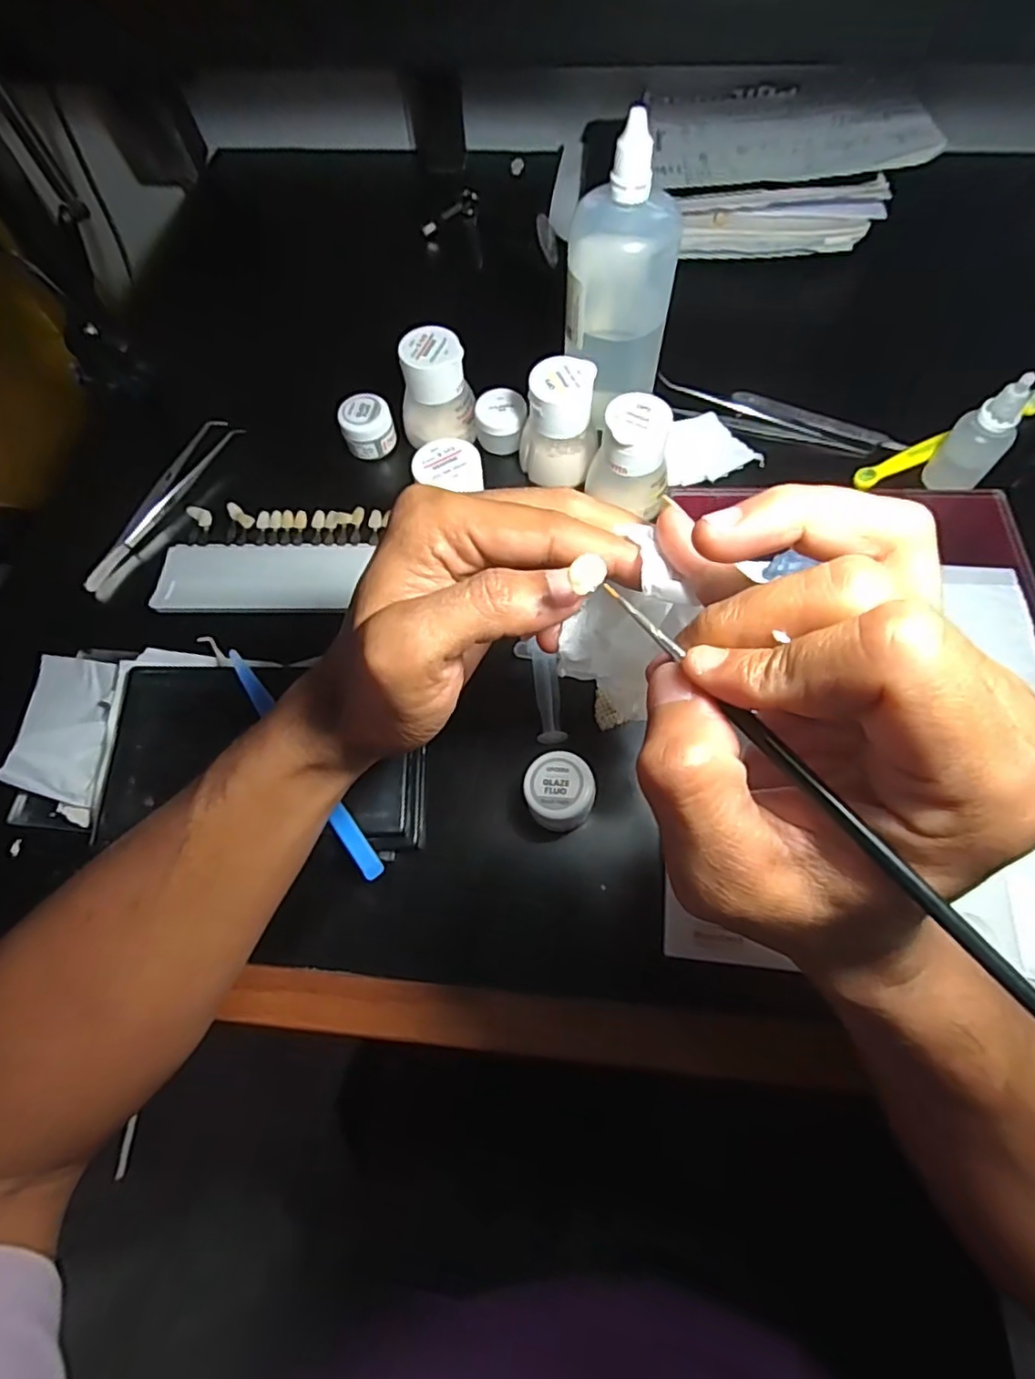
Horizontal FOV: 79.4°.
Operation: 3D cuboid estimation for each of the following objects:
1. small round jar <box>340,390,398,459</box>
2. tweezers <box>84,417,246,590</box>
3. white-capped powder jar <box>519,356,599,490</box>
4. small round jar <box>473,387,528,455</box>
[{"bbox_3d":[-0.097,-0.171,0.405,0.032,0.028,0.027,-20,67,-6],"label":"small round jar"},{"bbox_3d":[-0.227,-0.121,0.399,0.022,0.007,0.142,24,70,12],"label":"tweezers"},{"bbox_3d":[0.024,-0.158,0.375,0.045,0.057,0.044,0,66,3],"label":"white-capped powder jar"},{"bbox_3d":[-0.011,-0.172,0.403,0.032,0.027,0.031,-1,66,2],"label":"small round jar"}]

